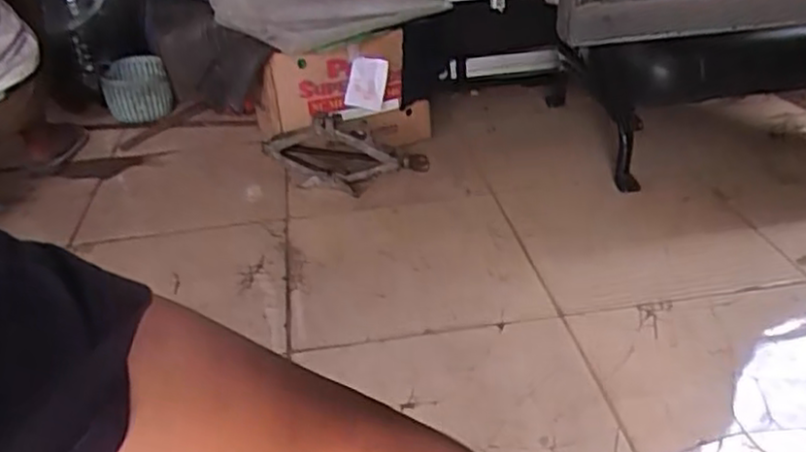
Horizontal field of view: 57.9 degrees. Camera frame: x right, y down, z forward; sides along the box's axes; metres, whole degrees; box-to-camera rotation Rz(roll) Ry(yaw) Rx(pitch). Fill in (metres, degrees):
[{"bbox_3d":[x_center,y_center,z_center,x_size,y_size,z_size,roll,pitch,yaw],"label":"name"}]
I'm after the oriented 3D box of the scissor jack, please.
[{"bbox_3d":[-0.113,-0.145,1.403,0.323,0.120,0.094,16,36,31],"label":"scissor jack"}]

